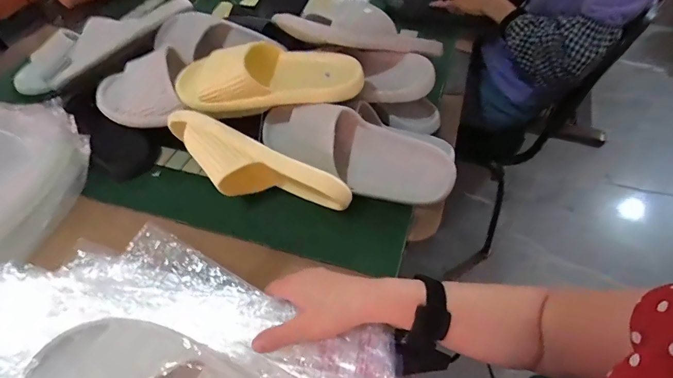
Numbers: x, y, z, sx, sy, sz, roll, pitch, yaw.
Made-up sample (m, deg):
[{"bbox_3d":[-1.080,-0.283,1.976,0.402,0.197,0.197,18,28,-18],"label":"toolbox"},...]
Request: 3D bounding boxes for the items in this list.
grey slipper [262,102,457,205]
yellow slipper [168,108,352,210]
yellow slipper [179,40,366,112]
[{"bbox_3d":[0.024,-0.049,0.563,0.292,0.085,0.112,15,93,7],"label":"grey slipper"},{"bbox_3d":[-0.113,-0.018,0.520,0.259,0.091,0.066,23,53,2],"label":"yellow slipper"},{"bbox_3d":[-0.096,-0.163,0.555,0.266,0.071,0.087,-1,51,0],"label":"yellow slipper"}]

